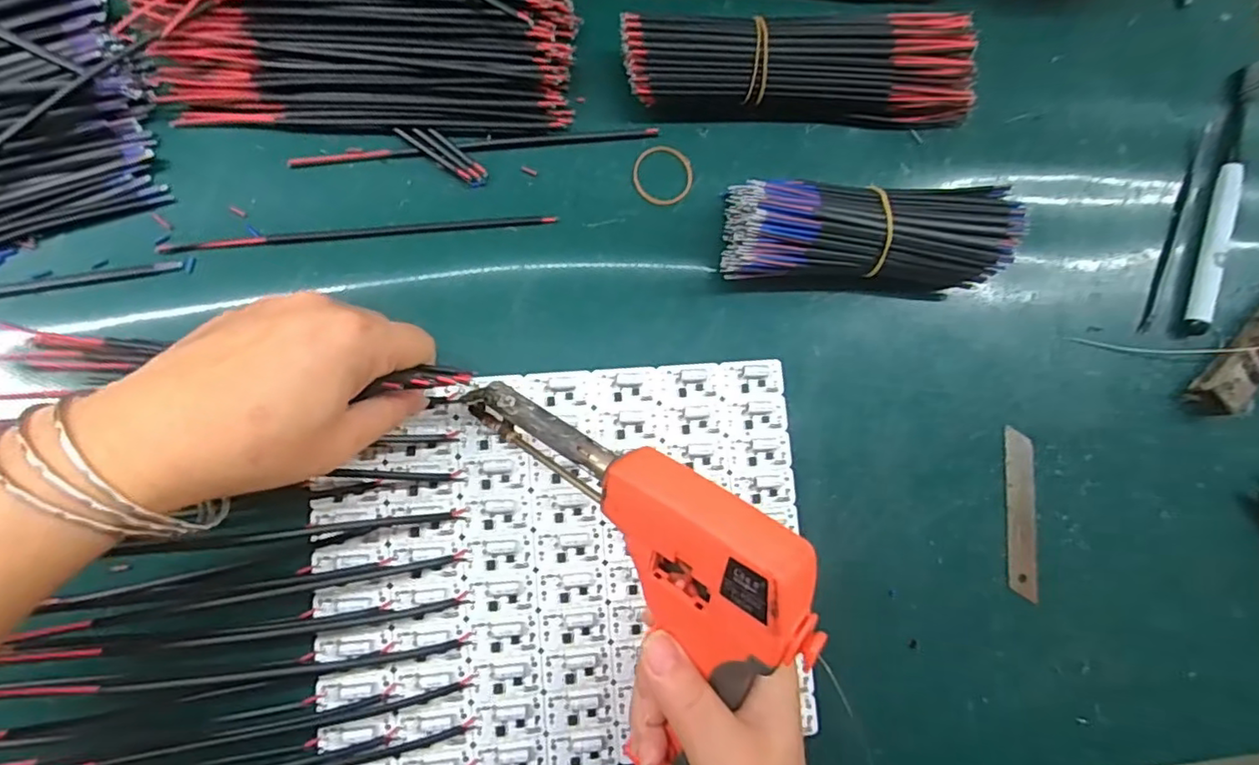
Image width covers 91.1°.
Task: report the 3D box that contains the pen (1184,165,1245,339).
[{"bbox_3d":[0.354,-0.082,0.369,0.013,0.010,0.106,20,83,-6],"label":"pen"}]

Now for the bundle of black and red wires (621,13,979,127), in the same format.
[{"bbox_3d":[0.094,-0.172,0.337,0.195,0.039,0.042,-1,84,-7],"label":"bundle of black and red wires"}]

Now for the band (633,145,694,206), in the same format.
[{"bbox_3d":[0.019,-0.114,0.341,0.033,0.004,0.034,1,84,-7],"label":"band"}]

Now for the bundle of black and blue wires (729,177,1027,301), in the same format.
[{"bbox_3d":[0.125,-0.078,0.329,0.145,0.044,0.050,3,84,-7],"label":"bundle of black and blue wires"}]

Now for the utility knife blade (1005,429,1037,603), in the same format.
[{"bbox_3d":[0.227,0.076,0.355,0.017,0.004,0.095,1,85,-8],"label":"utility knife blade"}]

